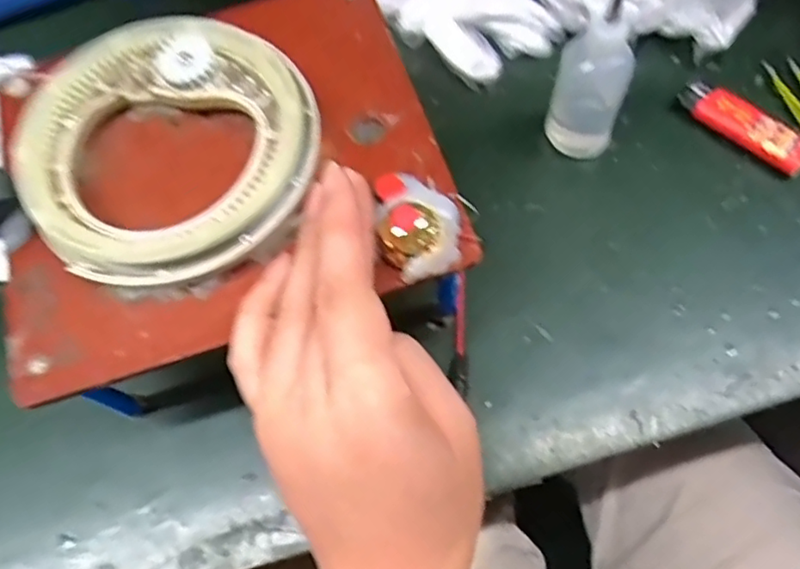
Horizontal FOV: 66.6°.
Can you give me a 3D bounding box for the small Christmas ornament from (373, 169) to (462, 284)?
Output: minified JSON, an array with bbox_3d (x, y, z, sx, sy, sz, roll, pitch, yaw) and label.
[{"bbox_3d":[0.007,-0.030,0.251,0.032,0.023,0.049,-7,66,1],"label":"small Christmas ornament"}]

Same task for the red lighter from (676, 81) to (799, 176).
[{"bbox_3d":[0.206,-0.096,0.364,0.081,0.013,0.022,37,74,18],"label":"red lighter"}]

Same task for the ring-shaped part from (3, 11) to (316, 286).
[{"bbox_3d":[-0.101,-0.061,0.269,0.126,0.017,0.125,-1,69,2],"label":"ring-shaped part"}]

